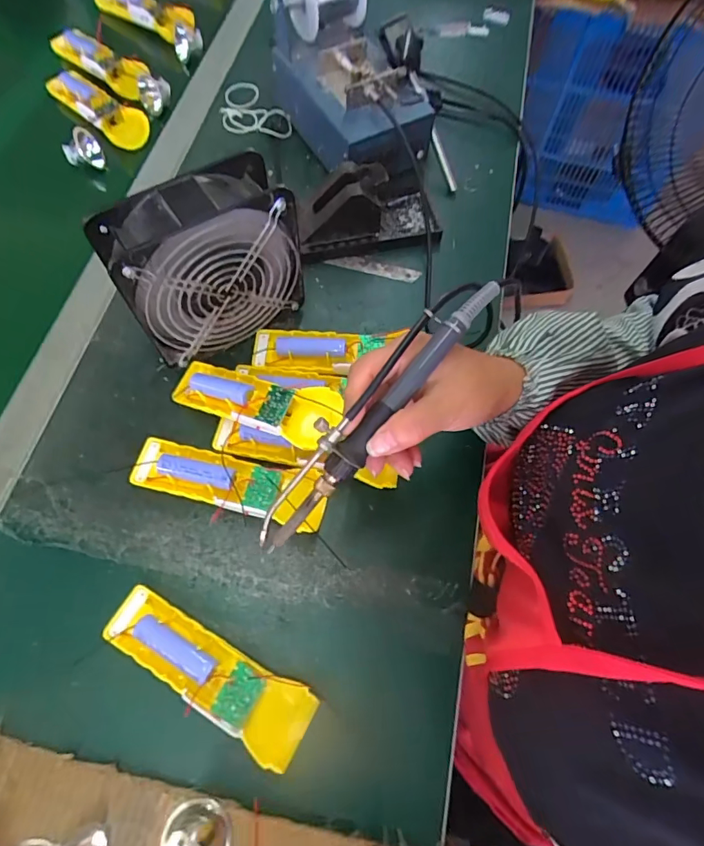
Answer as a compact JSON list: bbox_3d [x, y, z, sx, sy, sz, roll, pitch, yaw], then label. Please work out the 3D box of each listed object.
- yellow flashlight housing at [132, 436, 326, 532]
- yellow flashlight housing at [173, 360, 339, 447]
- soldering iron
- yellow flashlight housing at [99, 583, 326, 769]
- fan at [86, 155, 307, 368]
[{"bbox_3d":[-0.104,0.051,0.391,0.164,0.033,0.049,12,66,3],"label":"yellow flashlight housing"},{"bbox_3d":[-0.082,-0.018,0.389,0.158,0.022,0.049,16,65,24],"label":"yellow flashlight housing"},{"bbox_3d":[0.010,-0.006,0.269,0.025,0.022,0.201,41,93,15],"label":"soldering iron"},{"bbox_3d":[-0.103,0.177,0.336,0.160,0.031,0.047,29,68,11],"label":"yellow flashlight housing"},{"bbox_3d":[-0.120,-0.130,0.405,0.146,0.151,0.059,-31,70,-15],"label":"fan"}]

